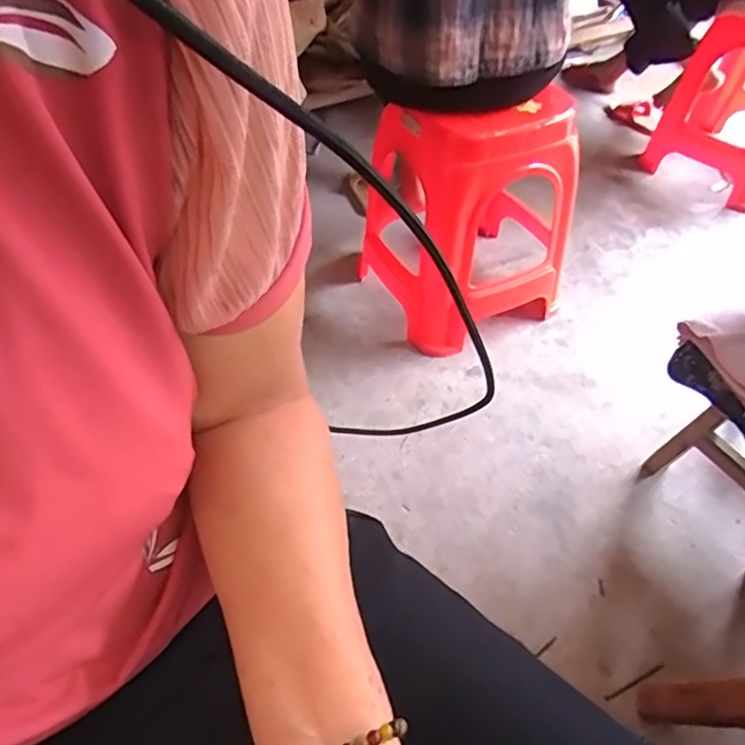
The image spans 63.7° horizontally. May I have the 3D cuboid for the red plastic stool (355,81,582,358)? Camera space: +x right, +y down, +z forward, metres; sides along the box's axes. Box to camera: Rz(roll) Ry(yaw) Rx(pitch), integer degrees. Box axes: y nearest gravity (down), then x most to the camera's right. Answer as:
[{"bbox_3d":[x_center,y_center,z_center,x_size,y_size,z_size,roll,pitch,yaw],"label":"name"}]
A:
[{"bbox_3d":[0.214,-0.359,1.304,0.386,0.461,0.363,-20,51,-17],"label":"red plastic stool"}]

